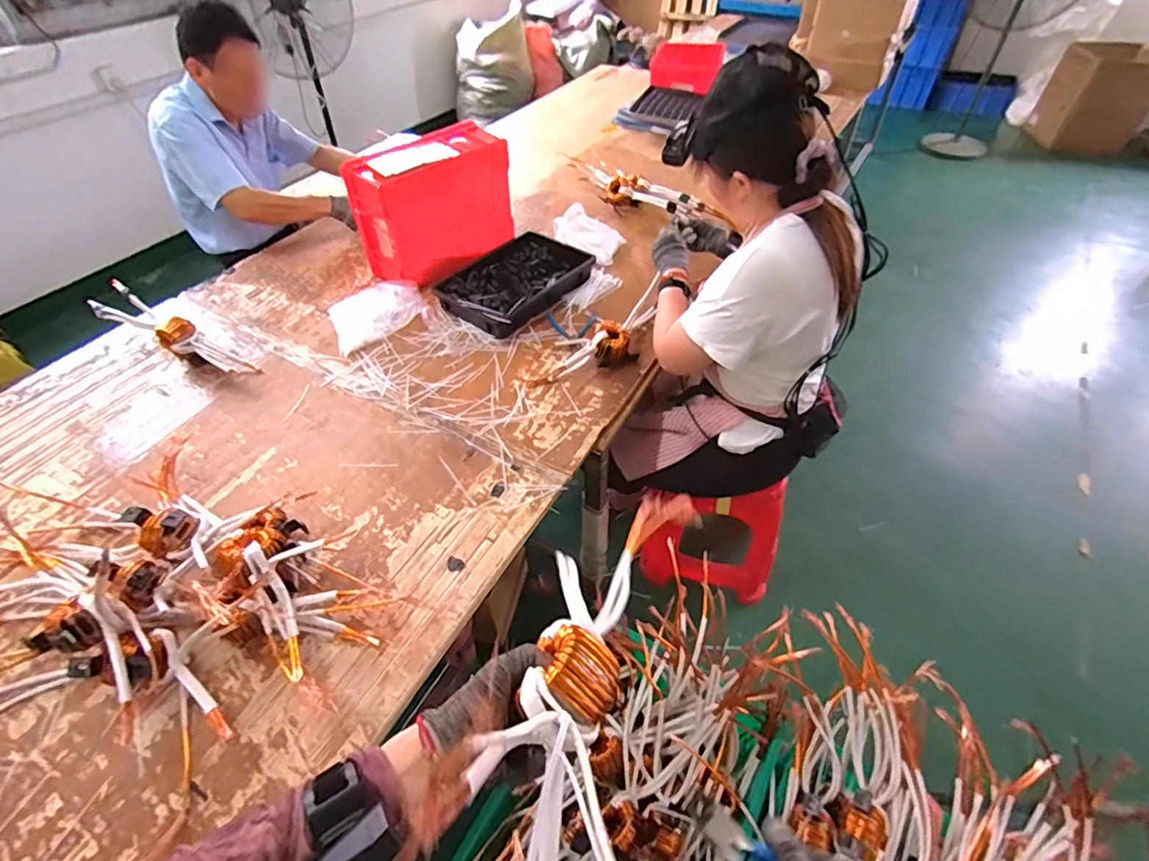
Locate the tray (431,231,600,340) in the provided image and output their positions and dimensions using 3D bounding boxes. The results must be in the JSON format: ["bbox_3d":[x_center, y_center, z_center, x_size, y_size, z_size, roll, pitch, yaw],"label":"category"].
[{"bbox_3d":[-0.140,-0.383,1.366,0.254,0.057,0.396,32,56,27],"label":"tray"}]

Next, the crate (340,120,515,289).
[{"bbox_3d":[-0.342,-0.581,1.394,0.171,0.286,0.411,34,57,28],"label":"crate"}]

